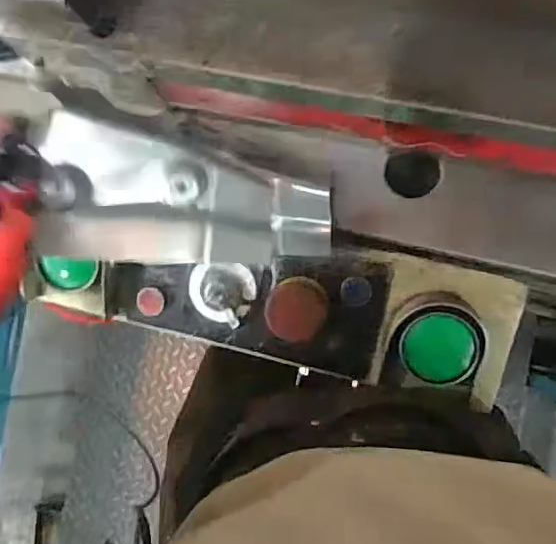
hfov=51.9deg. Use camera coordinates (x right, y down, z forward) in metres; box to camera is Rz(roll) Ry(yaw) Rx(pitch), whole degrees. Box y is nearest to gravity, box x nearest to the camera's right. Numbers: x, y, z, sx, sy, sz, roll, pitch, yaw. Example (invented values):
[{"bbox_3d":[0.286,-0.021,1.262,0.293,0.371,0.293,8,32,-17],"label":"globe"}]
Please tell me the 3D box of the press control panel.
[{"bbox_3d":[-0.014,0.026,0.562,0.474,0.064,0.136,12,105,8],"label":"press control panel"}]

